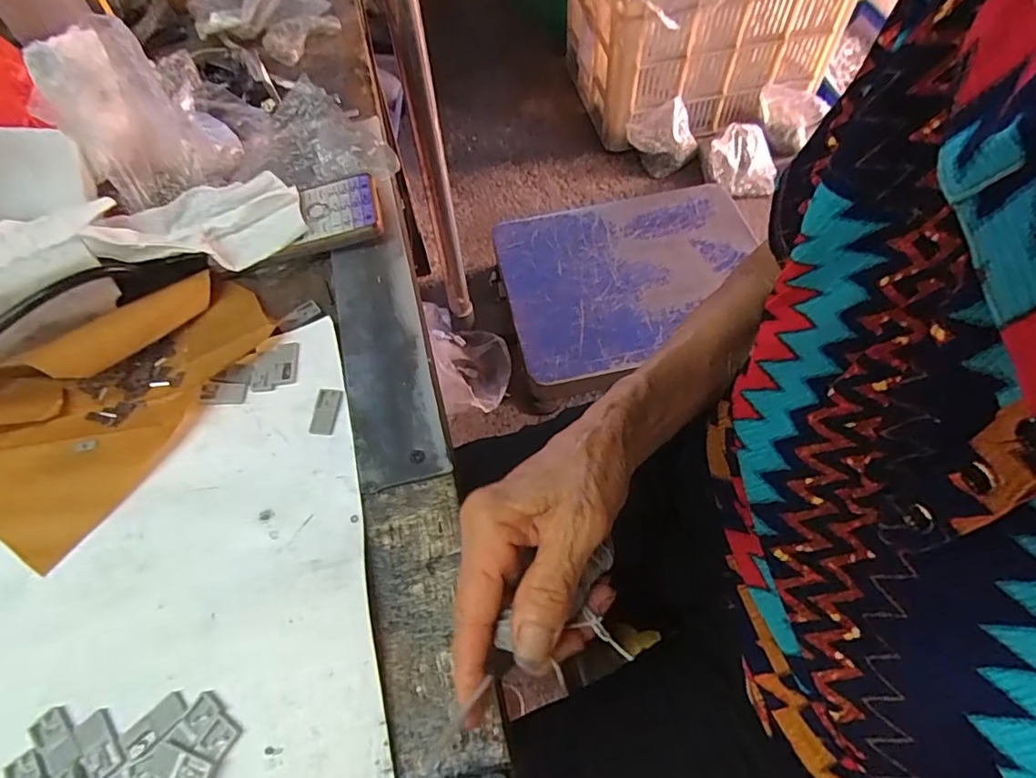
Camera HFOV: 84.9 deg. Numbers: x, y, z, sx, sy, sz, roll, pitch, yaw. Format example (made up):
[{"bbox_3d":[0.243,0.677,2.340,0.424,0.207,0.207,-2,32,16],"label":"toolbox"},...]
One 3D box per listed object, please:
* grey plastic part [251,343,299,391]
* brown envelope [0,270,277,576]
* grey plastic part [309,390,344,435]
[{"bbox_3d":[-0.155,-0.015,0.359,0.028,0.004,0.031,-4,59,1],"label":"grey plastic part"},{"bbox_3d":[-0.248,-0.008,0.339,0.124,0.029,0.185,31,66,20],"label":"brown envelope"},{"bbox_3d":[-0.115,0.013,0.340,0.016,0.005,0.028,4,60,5],"label":"grey plastic part"}]

